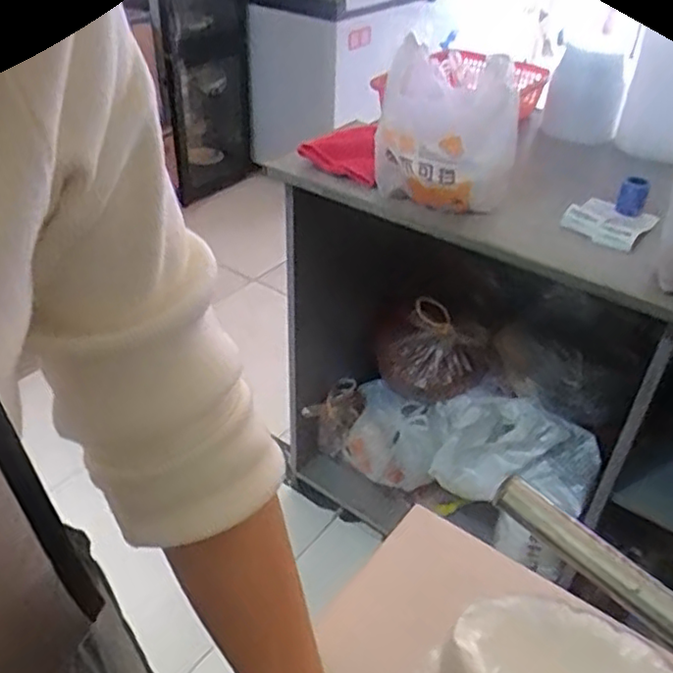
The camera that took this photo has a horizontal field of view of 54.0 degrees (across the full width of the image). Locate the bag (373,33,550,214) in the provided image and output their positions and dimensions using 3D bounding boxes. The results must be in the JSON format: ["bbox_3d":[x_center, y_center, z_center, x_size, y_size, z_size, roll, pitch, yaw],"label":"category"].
[{"bbox_3d":[0.163,-0.298,0.959,0.210,0.208,0.109,28,45,30],"label":"bag"}]

